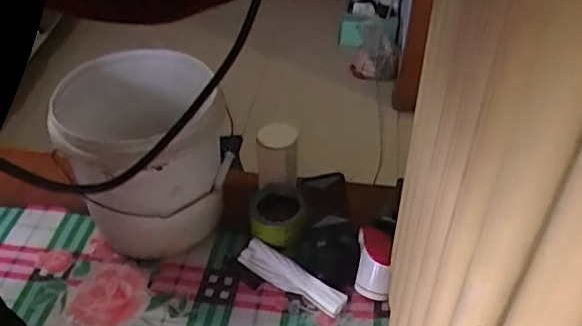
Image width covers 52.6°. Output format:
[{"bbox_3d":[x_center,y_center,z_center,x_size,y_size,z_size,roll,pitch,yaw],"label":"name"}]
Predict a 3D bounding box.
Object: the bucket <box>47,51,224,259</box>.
[{"bbox_3d":[-0.234,-0.016,0.977,0.237,0.280,0.281,-9,43,-9],"label":"bucket"}]

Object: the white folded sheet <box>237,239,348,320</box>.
[{"bbox_3d":[-0.001,0.184,0.938,0.191,0.012,0.046,27,75,29],"label":"white folded sheet"}]

